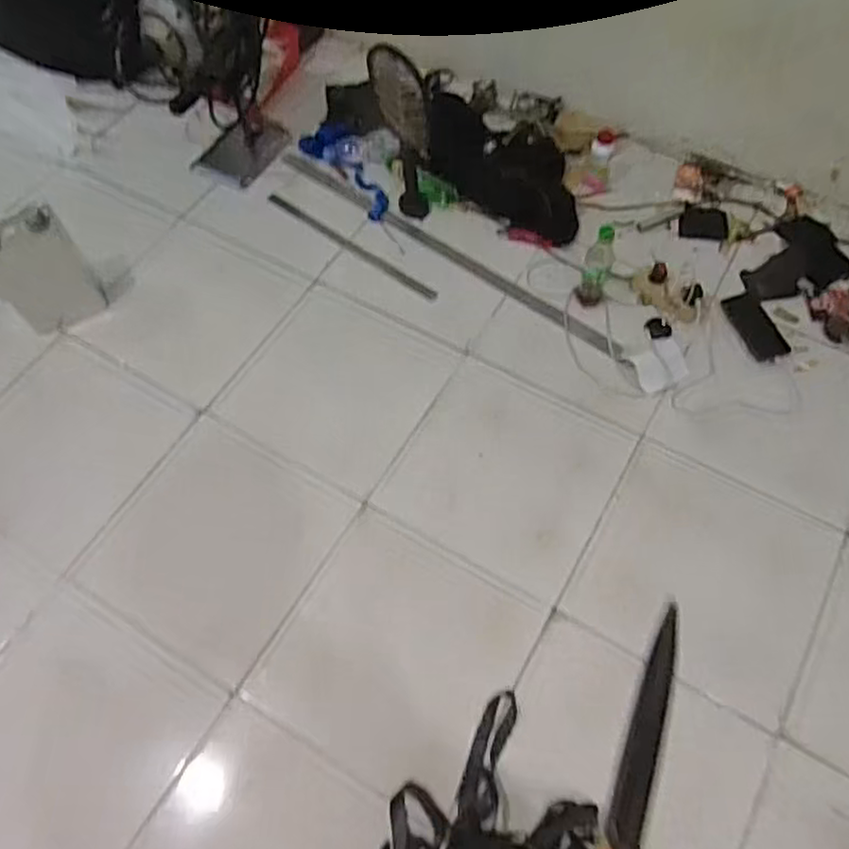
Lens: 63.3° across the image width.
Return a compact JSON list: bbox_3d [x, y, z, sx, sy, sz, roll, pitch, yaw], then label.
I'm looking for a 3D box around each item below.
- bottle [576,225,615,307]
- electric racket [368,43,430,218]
[{"bbox_3d":[0.358,-0.329,1.426,0.057,0.212,0.061,-1,63,2],"label":"bottle"},{"bbox_3d":[-0.043,-0.610,1.494,0.071,0.399,0.154,-31,67,-13],"label":"electric racket"}]

